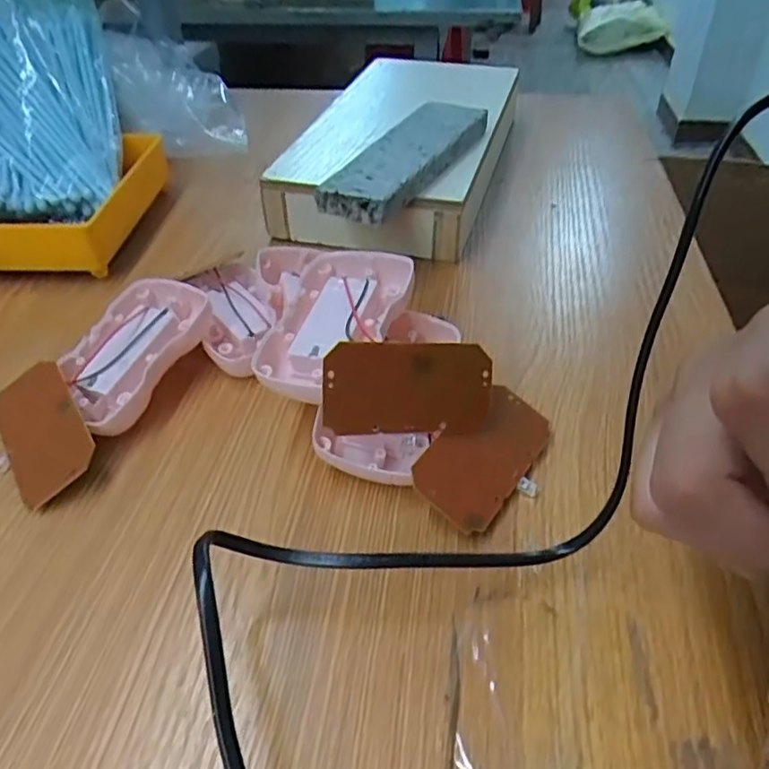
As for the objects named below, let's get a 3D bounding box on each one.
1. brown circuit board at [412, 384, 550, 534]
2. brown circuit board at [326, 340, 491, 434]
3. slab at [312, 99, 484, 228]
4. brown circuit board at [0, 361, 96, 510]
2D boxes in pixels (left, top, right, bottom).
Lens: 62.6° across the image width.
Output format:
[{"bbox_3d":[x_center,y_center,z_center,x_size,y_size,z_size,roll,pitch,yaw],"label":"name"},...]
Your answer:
[{"bbox_3d":[0.043,0.028,0.269,0.037,0.005,0.073,42,53,7],"label":"brown circuit board"},{"bbox_3d":[0.011,0.001,0.262,0.073,0.037,0.004,0,6,-19],"label":"brown circuit board"},{"bbox_3d":[0.015,-0.144,0.394,0.044,0.020,0.138,22,47,24],"label":"slab"},{"bbox_3d":[-0.156,0.019,0.286,0.036,0.004,0.072,-39,57,-6],"label":"brown circuit board"}]

